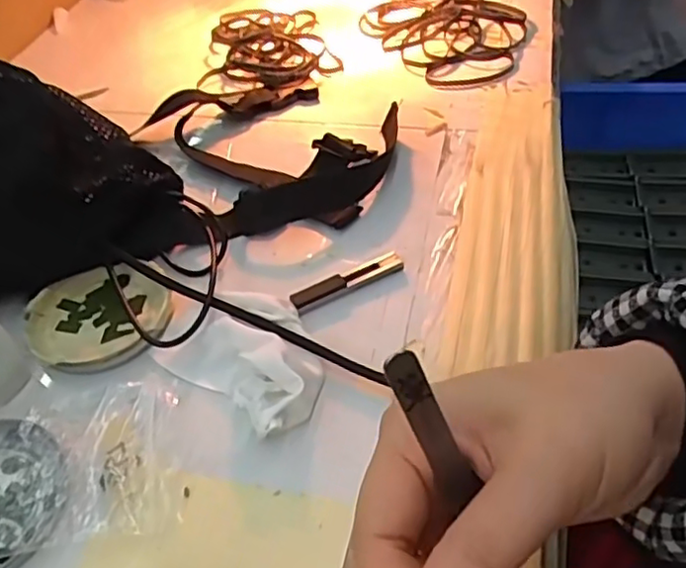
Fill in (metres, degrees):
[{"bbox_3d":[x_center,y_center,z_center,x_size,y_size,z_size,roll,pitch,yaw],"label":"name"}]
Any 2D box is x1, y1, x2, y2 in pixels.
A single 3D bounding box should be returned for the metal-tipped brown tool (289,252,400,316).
[{"bbox_3d":[0.002,-0.001,0.375,0.067,0.007,0.016,-23,48,-15],"label":"metal-tipped brown tool"}]

